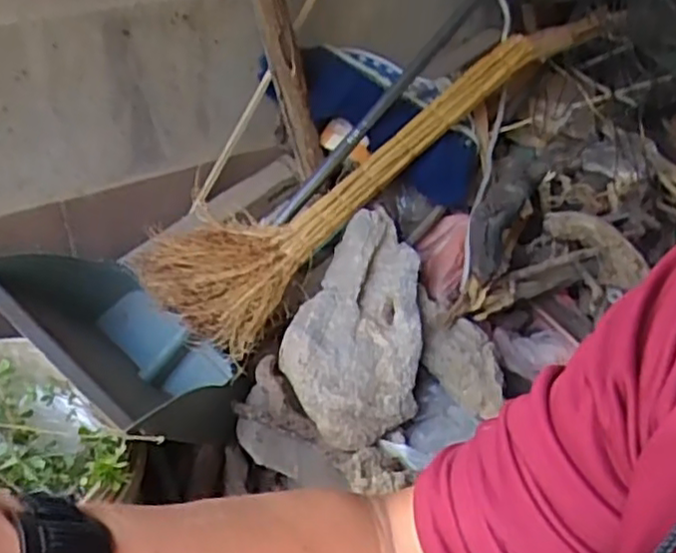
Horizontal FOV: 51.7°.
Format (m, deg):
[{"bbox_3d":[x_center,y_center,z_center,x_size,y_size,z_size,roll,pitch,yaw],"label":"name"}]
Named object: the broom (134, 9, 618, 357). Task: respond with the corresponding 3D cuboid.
[{"bbox_3d":[0.058,-0.166,0.878,0.641,0.081,0.204,-37,46,-11],"label":"broom"}]

